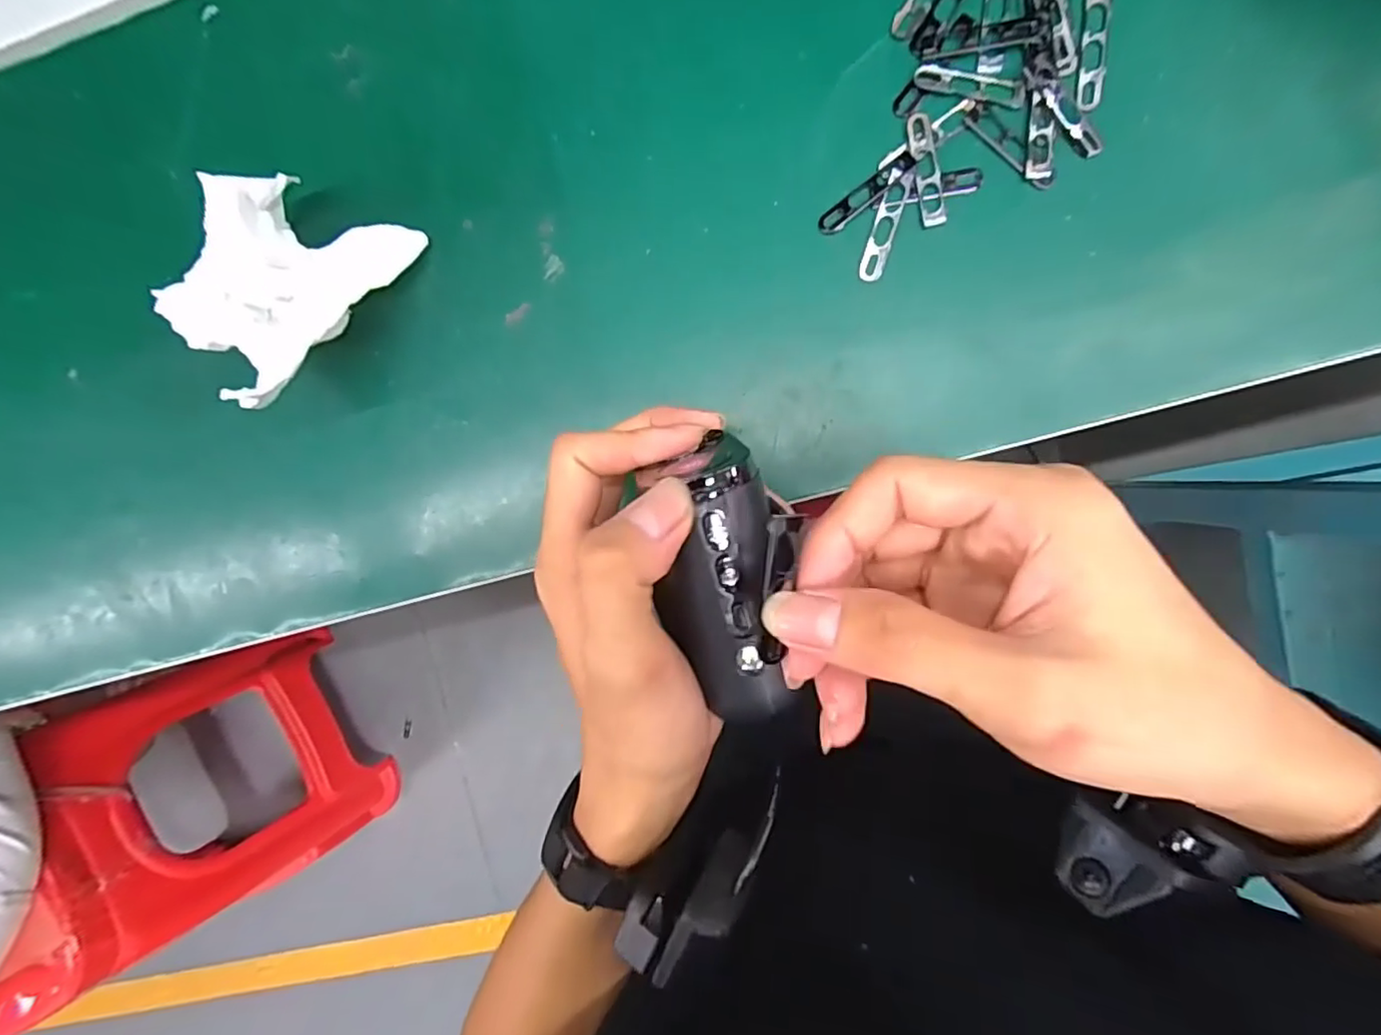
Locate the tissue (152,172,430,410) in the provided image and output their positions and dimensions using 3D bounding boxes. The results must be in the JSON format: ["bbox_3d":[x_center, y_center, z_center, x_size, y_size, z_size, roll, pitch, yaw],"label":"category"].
[{"bbox_3d":[-0.172,-0.102,0.262,0.078,0.047,0.090,39,97,4],"label":"tissue"}]

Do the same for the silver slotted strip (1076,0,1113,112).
[{"bbox_3d":[0.157,-0.182,0.241,0.010,0.004,0.044,4,93,7],"label":"silver slotted strip"}]

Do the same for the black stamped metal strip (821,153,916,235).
[{"bbox_3d":[0.073,-0.133,0.253,0.045,0.004,0.009,-34,88,8],"label":"black stamped metal strip"}]

